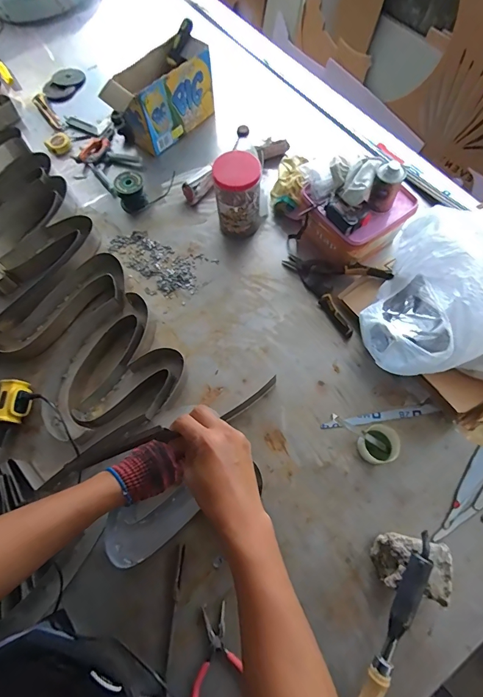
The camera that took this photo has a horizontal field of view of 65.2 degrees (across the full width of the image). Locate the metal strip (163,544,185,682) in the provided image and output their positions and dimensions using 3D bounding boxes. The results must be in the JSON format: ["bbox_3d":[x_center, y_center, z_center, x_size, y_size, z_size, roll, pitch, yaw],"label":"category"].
[{"bbox_3d":[-0.111,0.433,0.628,0.012,0.011,0.188,4,69,4],"label":"metal strip"}]

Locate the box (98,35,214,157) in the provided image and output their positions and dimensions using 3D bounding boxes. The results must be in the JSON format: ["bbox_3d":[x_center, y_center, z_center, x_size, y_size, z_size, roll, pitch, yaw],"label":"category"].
[{"bbox_3d":[-0.207,-0.661,0.996,0.135,0.166,0.268,37,75,16],"label":"box"}]

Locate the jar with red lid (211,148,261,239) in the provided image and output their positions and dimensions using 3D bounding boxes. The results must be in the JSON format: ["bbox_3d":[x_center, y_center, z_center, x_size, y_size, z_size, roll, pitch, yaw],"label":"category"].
[{"bbox_3d":[-0.007,-0.338,0.854,0.097,0.181,0.093,-1,68,3],"label":"jar with red lid"}]

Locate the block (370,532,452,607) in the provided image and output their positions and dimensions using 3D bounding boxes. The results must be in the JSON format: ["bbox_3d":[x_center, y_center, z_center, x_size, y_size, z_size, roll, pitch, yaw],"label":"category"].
[{"bbox_3d":[0.273,0.353,0.615,0.108,0.083,0.087,8,69,6],"label":"block"}]

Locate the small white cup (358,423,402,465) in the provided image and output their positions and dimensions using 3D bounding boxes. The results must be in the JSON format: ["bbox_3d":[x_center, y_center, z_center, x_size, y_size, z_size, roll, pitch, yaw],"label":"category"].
[{"bbox_3d":[0.256,0.178,0.703,0.074,0.057,0.068,-1,68,3],"label":"small white cup"}]

